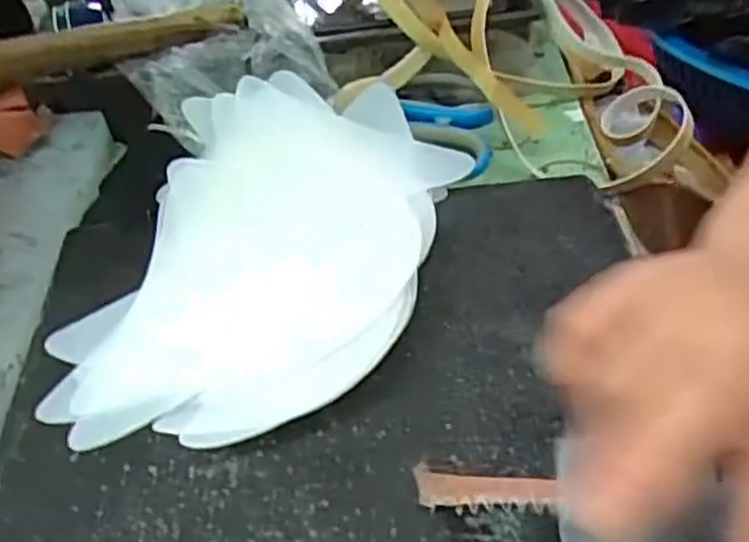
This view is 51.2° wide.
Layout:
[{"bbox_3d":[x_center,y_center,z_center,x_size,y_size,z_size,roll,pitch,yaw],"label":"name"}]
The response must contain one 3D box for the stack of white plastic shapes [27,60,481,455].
[{"bbox_3d":[-0.053,-0.017,0.404,0.164,0.031,0.241,11,48,16],"label":"stack of white plastic shapes"}]

